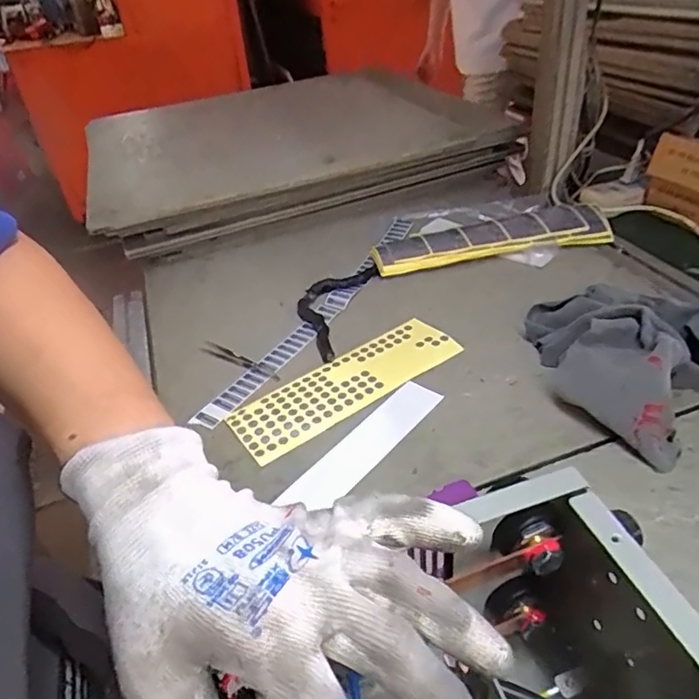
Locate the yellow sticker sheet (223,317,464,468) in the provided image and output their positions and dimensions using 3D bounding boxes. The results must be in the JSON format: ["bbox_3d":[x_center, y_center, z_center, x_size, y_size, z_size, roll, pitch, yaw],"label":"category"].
[{"bbox_3d":[-0.002,0.033,0.595,0.253,0.008,0.080,-30,43,-26],"label":"yellow sticker sheet"}]

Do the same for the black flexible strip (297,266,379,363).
[{"bbox_3d":[-0.026,-0.058,0.698,0.077,0.019,0.186,6,40,18],"label":"black flexible strip"}]

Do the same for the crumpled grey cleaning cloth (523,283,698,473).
[{"bbox_3d":[0.291,-0.006,0.566,0.206,0.063,0.228,-20,39,-15],"label":"crumpled grey cleaning cloth"}]

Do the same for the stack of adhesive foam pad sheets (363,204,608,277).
[{"bbox_3d":[0.200,-0.165,0.795,0.343,0.026,0.104,-14,38,-8],"label":"stack of adhesive foam pad sheets"}]

